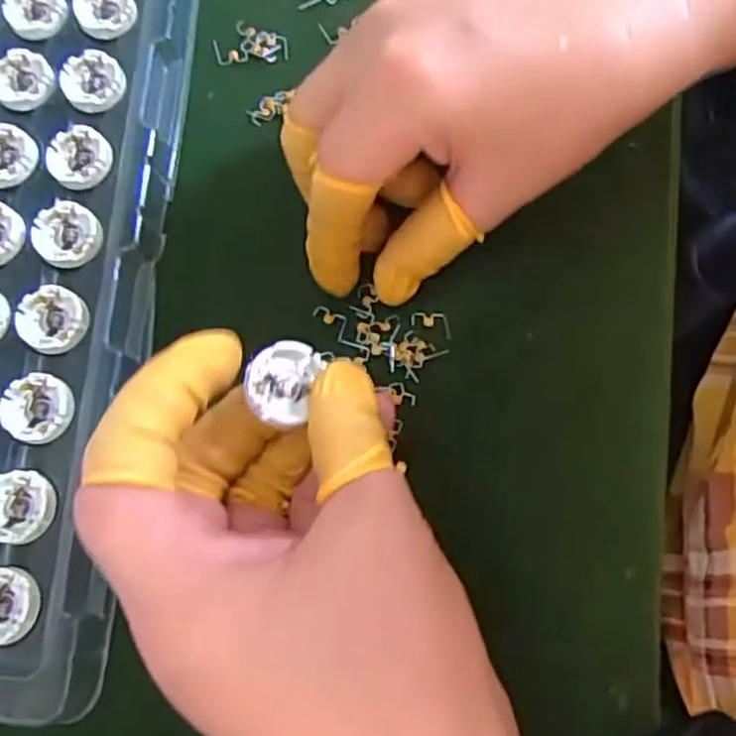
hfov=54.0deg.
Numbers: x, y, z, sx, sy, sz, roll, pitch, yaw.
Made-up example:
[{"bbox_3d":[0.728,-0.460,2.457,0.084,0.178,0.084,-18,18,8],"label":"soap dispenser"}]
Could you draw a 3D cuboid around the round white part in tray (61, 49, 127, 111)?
[{"bbox_3d":[-0.104,-0.109,0.271,0.023,0.004,0.025,-1,76,5],"label":"round white part in tray"}]

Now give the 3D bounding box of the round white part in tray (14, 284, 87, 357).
[{"bbox_3d":[-0.109,-0.017,0.248,0.025,0.004,0.023,-1,76,5],"label":"round white part in tray"}]

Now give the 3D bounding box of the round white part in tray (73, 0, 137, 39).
[{"bbox_3d":[-0.102,-0.140,0.279,0.022,0.004,0.024,-1,76,5],"label":"round white part in tray"}]

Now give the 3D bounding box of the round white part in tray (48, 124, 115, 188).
[{"bbox_3d":[-0.106,-0.077,0.263,0.024,0.004,0.022,-1,76,5],"label":"round white part in tray"}]

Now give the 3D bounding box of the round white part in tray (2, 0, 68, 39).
[{"bbox_3d":[-0.130,-0.141,0.280,0.023,0.004,0.025,-1,76,5],"label":"round white part in tray"}]

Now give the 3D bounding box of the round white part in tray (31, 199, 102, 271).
[{"bbox_3d":[-0.107,-0.048,0.256,0.025,0.004,0.023,-1,76,5],"label":"round white part in tray"}]

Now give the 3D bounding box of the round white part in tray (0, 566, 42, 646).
[{"bbox_3d":[-0.115,0.074,0.224,0.024,0.004,0.022,8,77,8],"label":"round white part in tray"}]

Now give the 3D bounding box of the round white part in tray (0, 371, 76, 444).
[{"bbox_3d":[-0.111,0.013,0.241,0.024,0.004,0.023,-1,76,5],"label":"round white part in tray"}]

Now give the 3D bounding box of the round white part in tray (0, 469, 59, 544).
[{"bbox_3d":[-0.113,0.044,0.233,0.024,0.004,0.023,5,76,7],"label":"round white part in tray"}]

